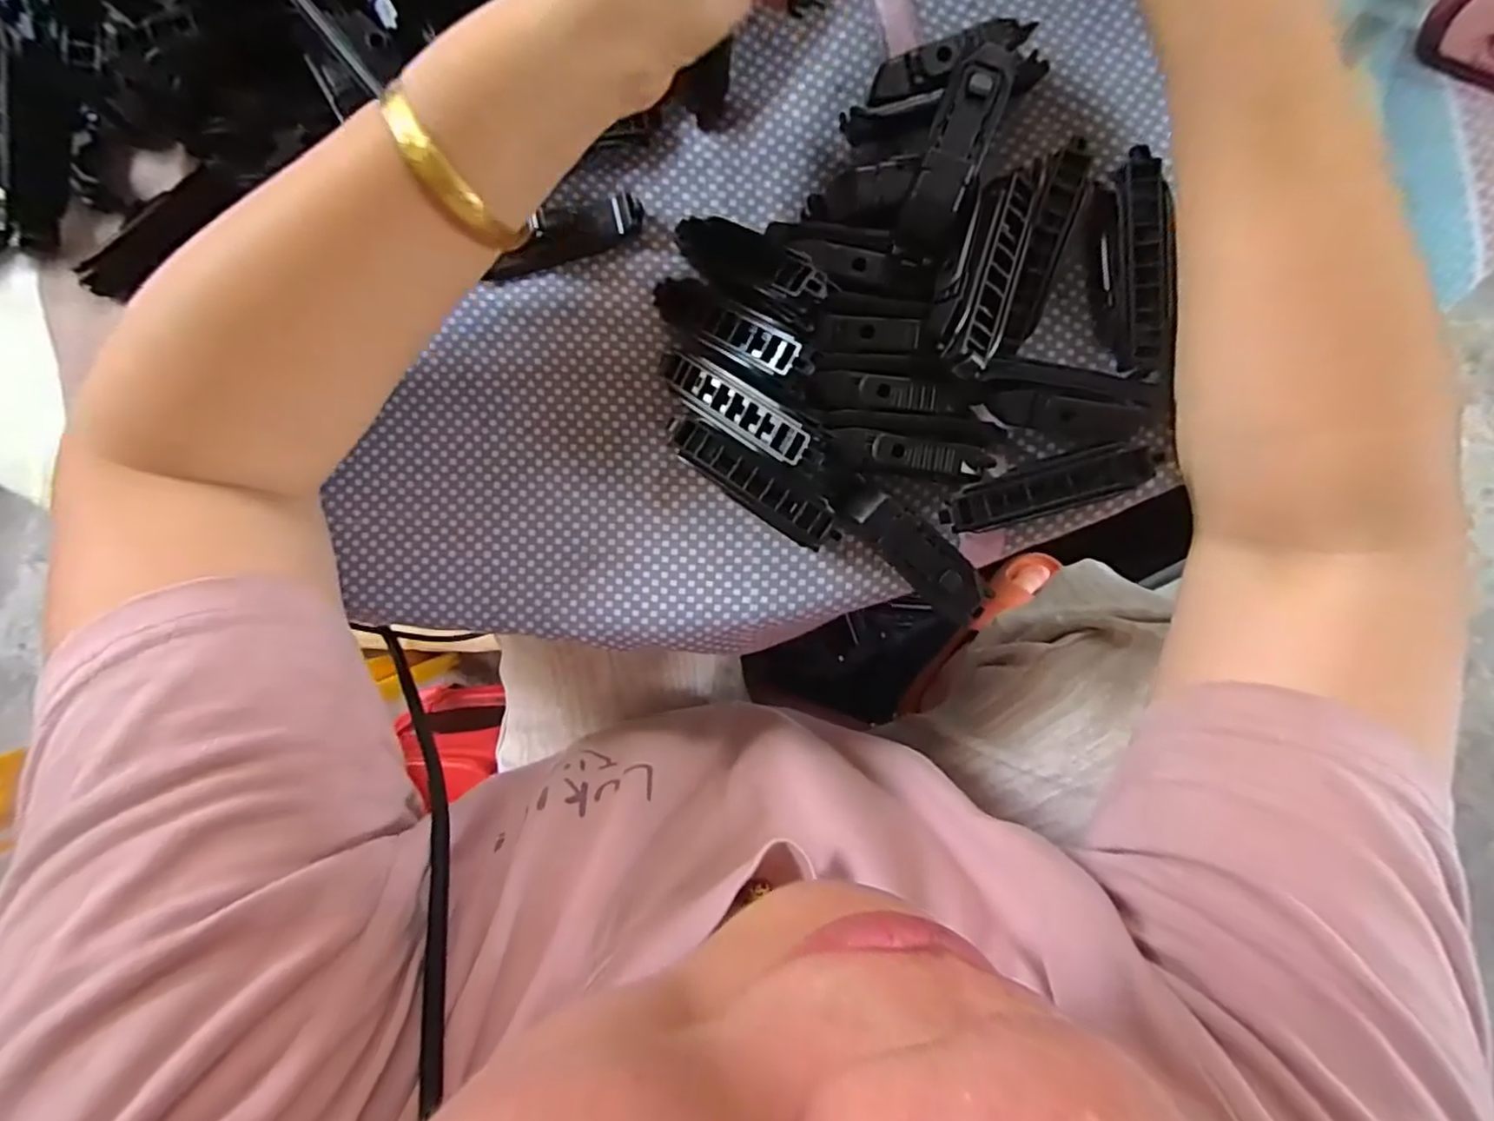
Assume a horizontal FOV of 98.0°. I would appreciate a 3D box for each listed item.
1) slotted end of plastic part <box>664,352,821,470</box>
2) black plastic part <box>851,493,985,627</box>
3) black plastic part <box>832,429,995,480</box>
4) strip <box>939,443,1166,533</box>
[{"bbox_3d":[-0.003,-0.059,0.253,0.076,0.014,0.019,36,95,20],"label":"slotted end of plastic part"},{"bbox_3d":[0.069,-0.002,0.254,0.021,0.007,0.062,-45,89,5],"label":"black plastic part"},{"bbox_3d":[0.063,-0.041,0.254,0.062,0.004,0.016,8,93,4],"label":"black plastic part"},{"bbox_3d":[0.116,-0.028,0.249,0.078,0.010,0.018,-16,91,5],"label":"strip"}]

